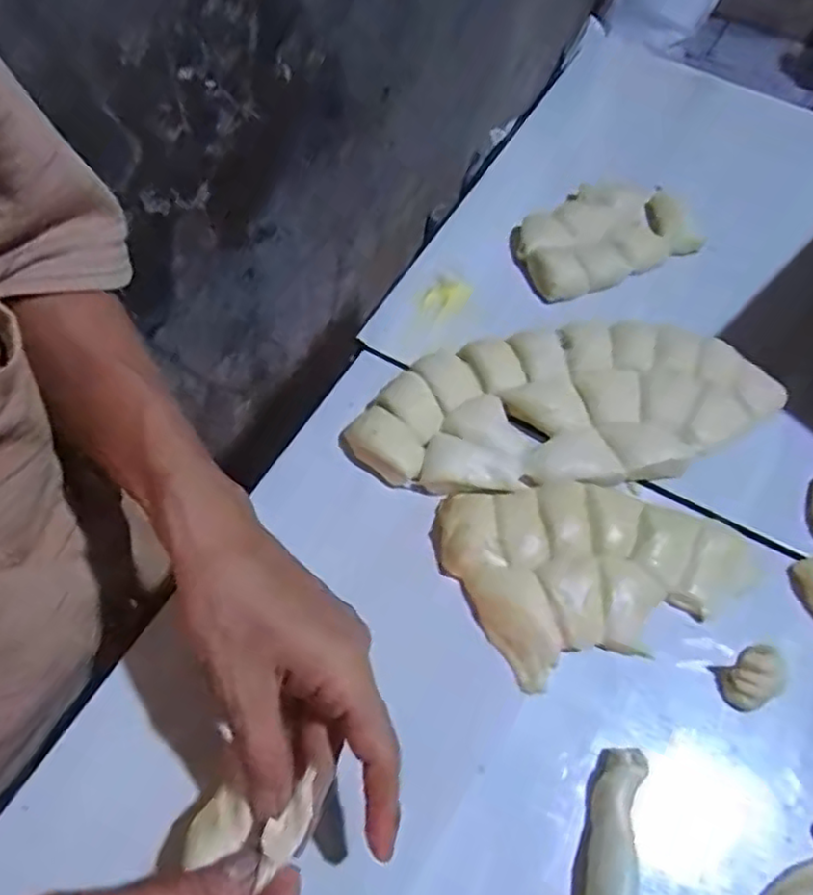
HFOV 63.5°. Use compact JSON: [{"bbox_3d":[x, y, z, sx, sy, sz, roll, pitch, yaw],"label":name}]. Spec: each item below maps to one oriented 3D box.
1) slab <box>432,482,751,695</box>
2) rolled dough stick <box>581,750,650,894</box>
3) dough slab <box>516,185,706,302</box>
[{"bbox_3d":[0.111,0.062,0.382,0.170,0.016,0.107,-14,62,-12],"label":"slab"},{"bbox_3d":[0.092,0.198,0.300,0.022,0.021,0.112,15,60,5],"label":"rolled dough stick"},{"bbox_3d":[0.151,-0.169,0.522,0.146,0.024,0.088,-23,64,-17],"label":"dough slab"}]

